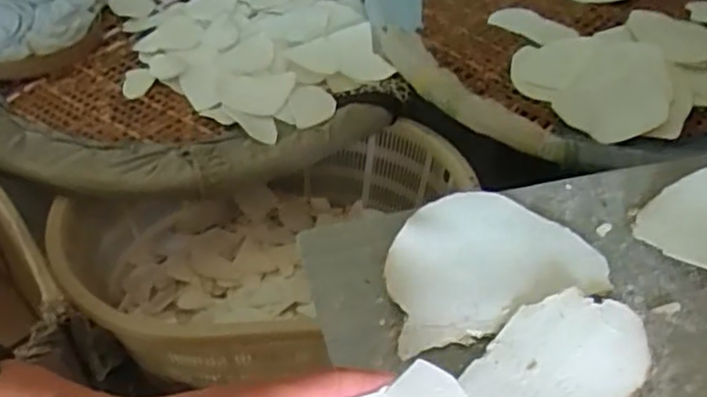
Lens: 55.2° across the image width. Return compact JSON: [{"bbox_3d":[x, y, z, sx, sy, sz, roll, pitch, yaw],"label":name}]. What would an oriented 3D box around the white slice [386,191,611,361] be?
[{"bbox_3d":[0.095,0.042,0.488,0.148,0.015,0.123,-8,45,-7],"label":"white slice"}]

